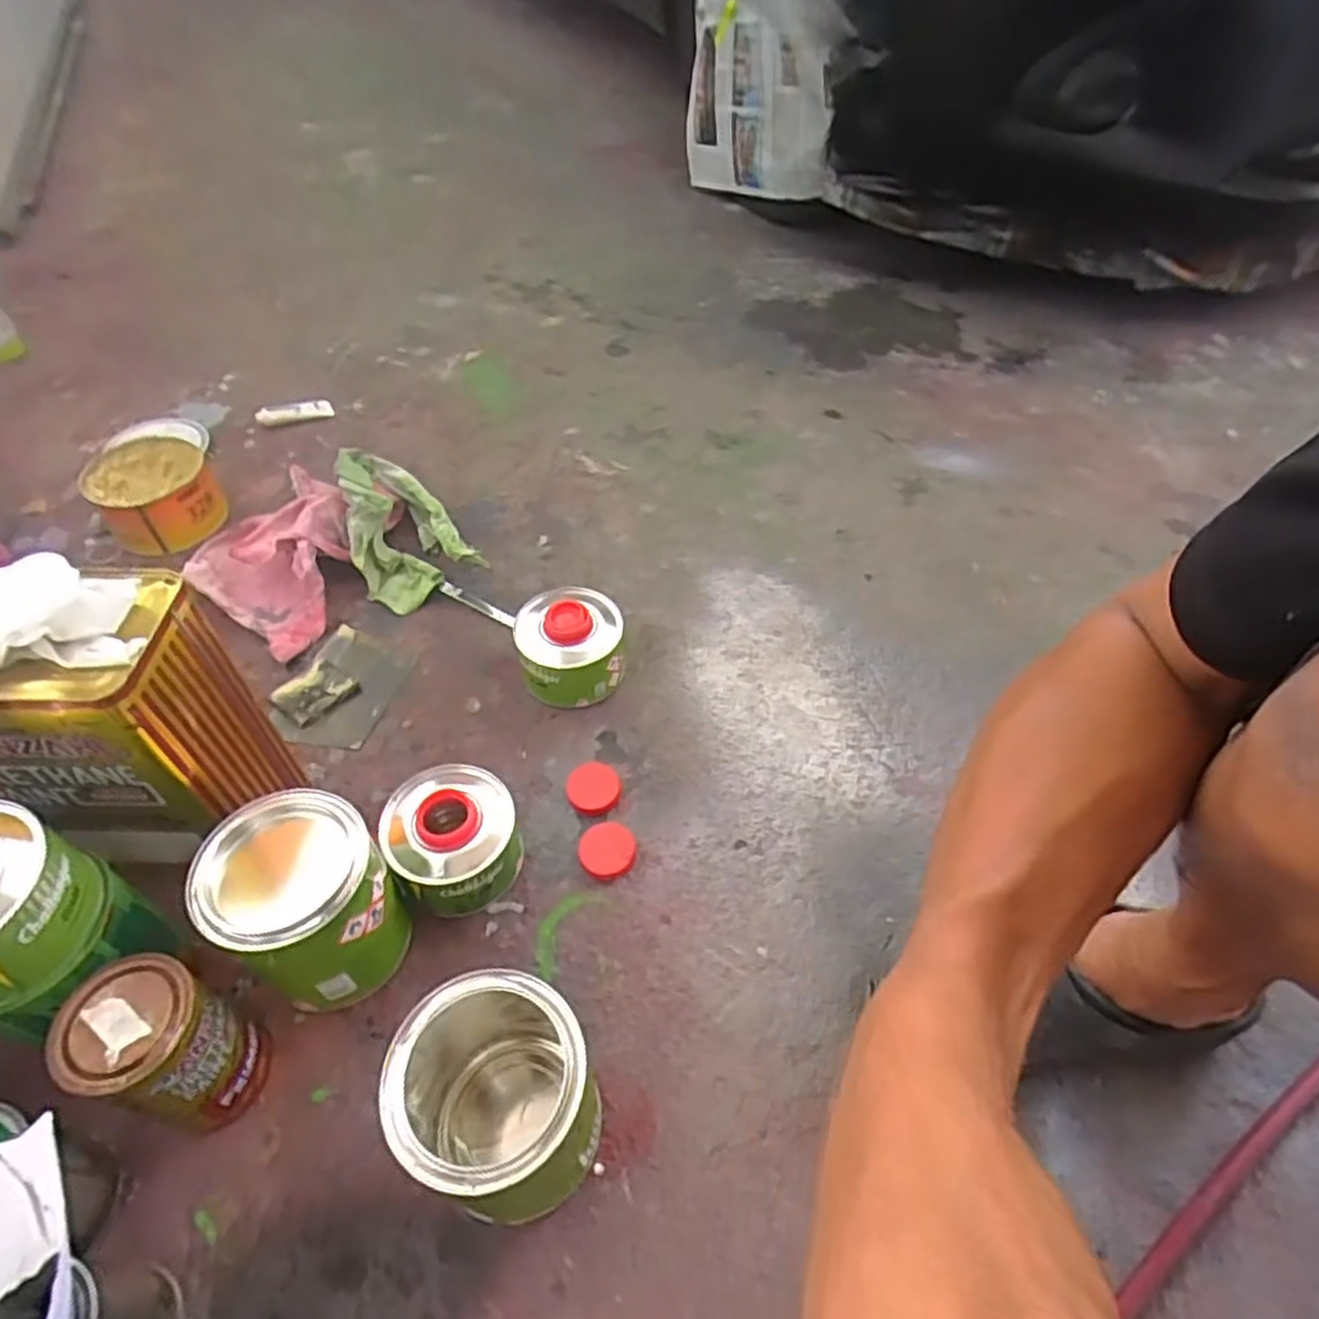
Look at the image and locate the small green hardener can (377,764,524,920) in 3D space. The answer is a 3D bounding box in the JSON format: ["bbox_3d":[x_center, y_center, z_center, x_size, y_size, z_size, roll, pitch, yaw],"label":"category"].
[{"bbox_3d":[-0.167,0.142,0.617,0.106,0.068,0.107,0,49,0],"label":"small green hardener can"}]

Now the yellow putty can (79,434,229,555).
[{"bbox_3d":[-0.586,-0.187,0.913,0.130,0.083,0.136,-27,54,-21],"label":"yellow putty can"}]

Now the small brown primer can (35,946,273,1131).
[{"bbox_3d":[-0.302,0.247,0.489,0.072,0.132,0.072,0,49,0],"label":"small brown primer can"}]

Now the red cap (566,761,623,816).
[{"bbox_3d":[-0.057,0.112,0.676,0.046,0.010,0.051,-4,49,-3],"label":"red cap"}]

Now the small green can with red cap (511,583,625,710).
[{"bbox_3d":[-0.084,-0.014,0.739,0.098,0.078,0.096,0,49,0],"label":"small green can with red cap"}]

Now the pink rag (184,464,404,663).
[{"bbox_3d":[-0.420,-0.128,0.852,0.201,0.060,0.258,12,51,11],"label":"pink rag"}]

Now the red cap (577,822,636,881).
[{"bbox_3d":[-0.043,0.157,0.640,0.045,0.016,0.048,0,49,0],"label":"red cap"}]

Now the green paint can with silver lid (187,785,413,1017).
[{"bbox_3d":[-0.239,0.172,0.539,0.103,0.145,0.099,0,49,0],"label":"green paint can with silver lid"}]

